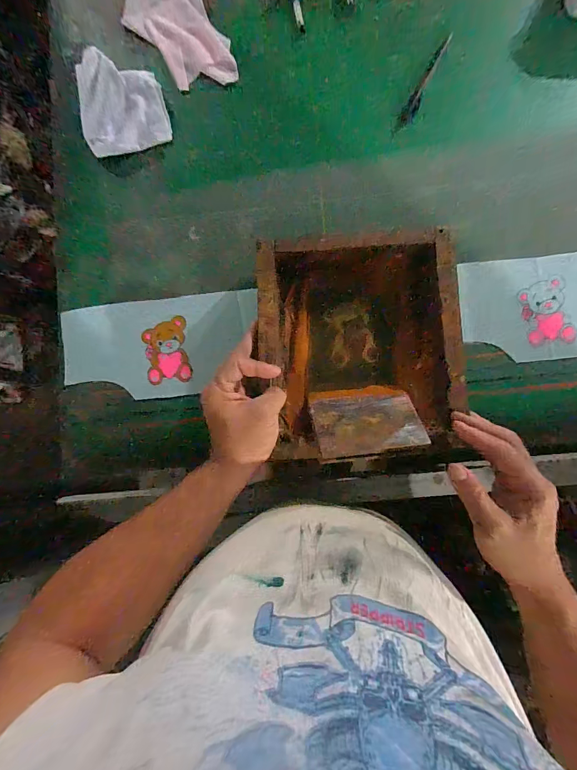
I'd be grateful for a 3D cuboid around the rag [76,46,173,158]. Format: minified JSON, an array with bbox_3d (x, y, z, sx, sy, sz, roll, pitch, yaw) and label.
[{"bbox_3d":[-0.239,-0.407,0.500,0.117,0.030,0.156,-16,84,1],"label":"rag"}]

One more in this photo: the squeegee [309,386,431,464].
[{"bbox_3d":[0.086,0.037,0.407,0.117,0.006,0.101,-7,41,-1],"label":"squeegee"}]

